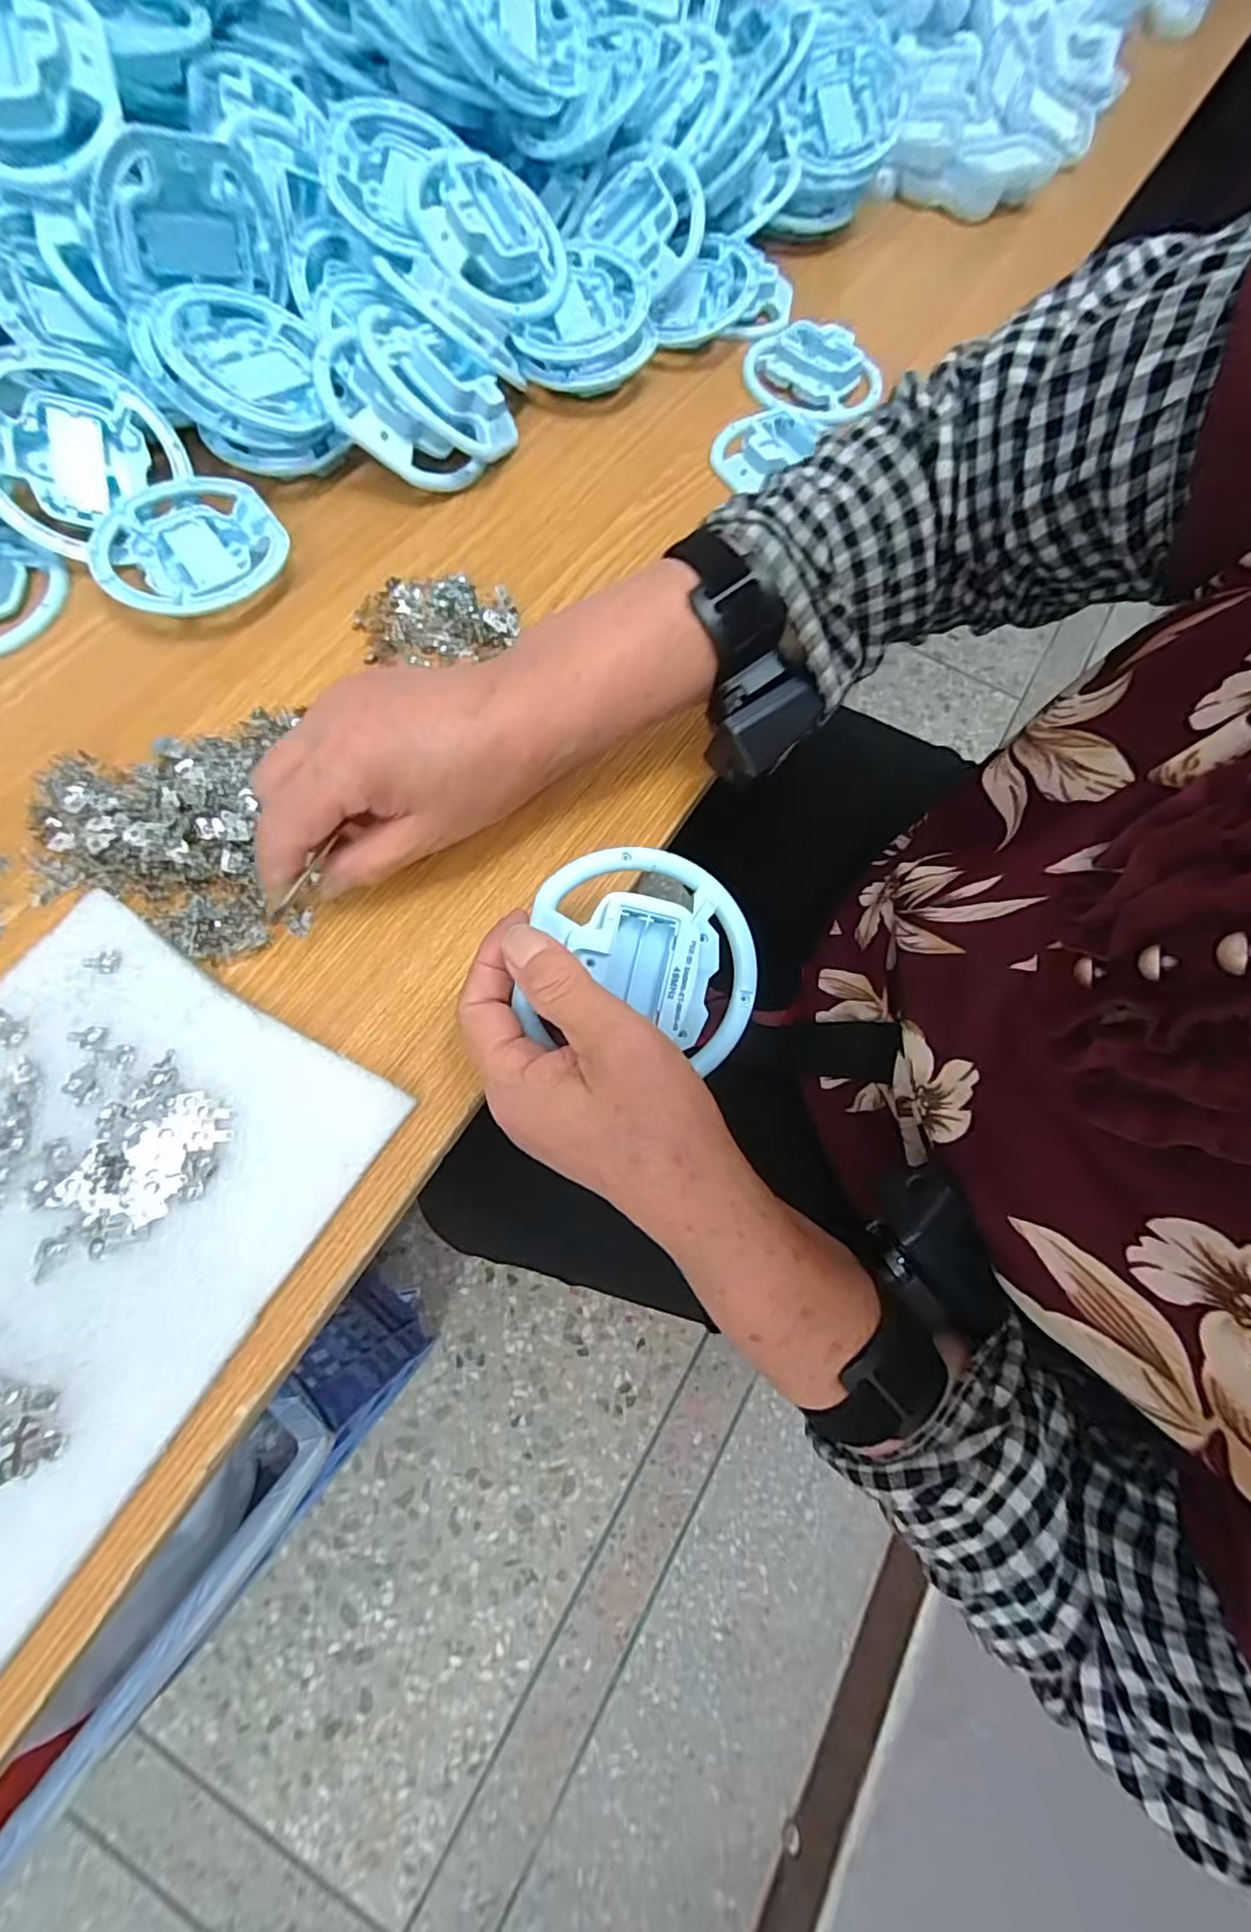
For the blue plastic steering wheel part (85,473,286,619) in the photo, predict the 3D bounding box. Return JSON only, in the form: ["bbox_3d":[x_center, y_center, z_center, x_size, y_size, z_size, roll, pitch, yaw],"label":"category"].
[{"bbox_3d":[-0.247,-0.236,0.370,0.098,0.027,0.100,-24,73,-11],"label":"blue plastic steering wheel part"}]

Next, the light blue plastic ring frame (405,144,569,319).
[{"bbox_3d":[-0.089,-0.482,0.412,0.093,0.027,0.106,-11,94,-25],"label":"light blue plastic ring frame"}]

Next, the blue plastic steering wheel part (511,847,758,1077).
[{"bbox_3d":[0.011,-0.006,0.263,0.096,0.022,0.083,12,82,-13],"label":"blue plastic steering wheel part"}]

